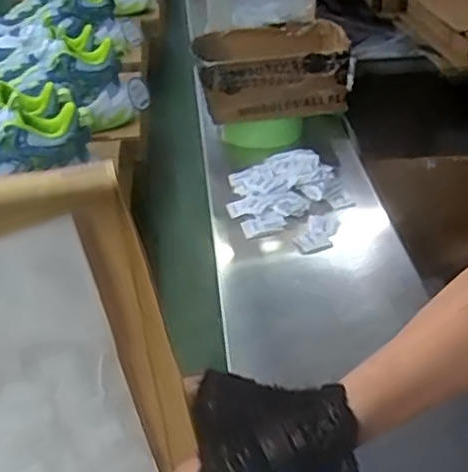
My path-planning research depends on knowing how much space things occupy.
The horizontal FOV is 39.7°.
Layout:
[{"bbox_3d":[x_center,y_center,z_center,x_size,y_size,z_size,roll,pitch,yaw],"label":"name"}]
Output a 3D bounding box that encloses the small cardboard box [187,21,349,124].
[{"bbox_3d":[0.063,-0.273,1.052,0.239,0.091,0.172,-9,36,-8],"label":"small cardboard box"}]

